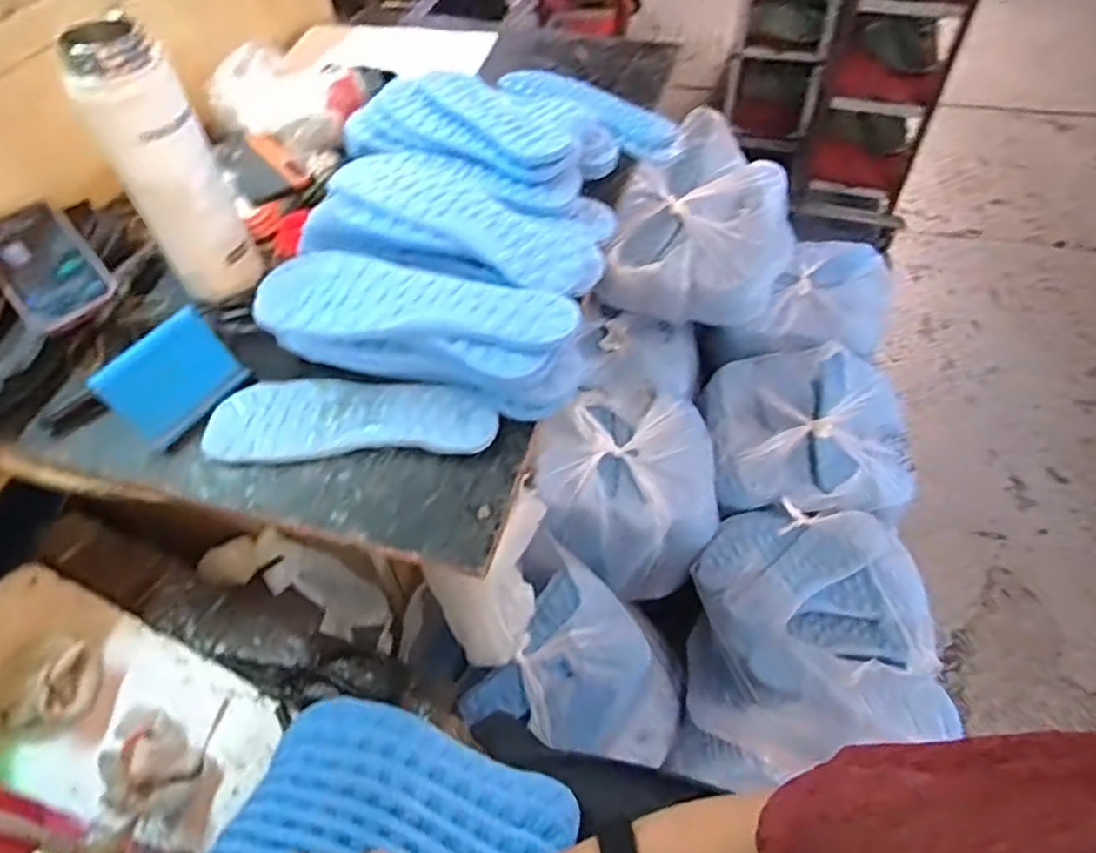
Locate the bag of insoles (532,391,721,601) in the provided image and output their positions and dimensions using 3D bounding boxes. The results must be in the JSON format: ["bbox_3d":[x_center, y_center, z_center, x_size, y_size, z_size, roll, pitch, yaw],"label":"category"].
[{"bbox_3d":[0.118,0.083,1.028,0.264,0.191,0.291,-7,52,-3],"label":"bag of insoles"}]

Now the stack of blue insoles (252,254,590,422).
[{"bbox_3d":[-0.101,-0.078,0.566,0.262,0.077,0.107,6,52,7],"label":"stack of blue insoles"}]

